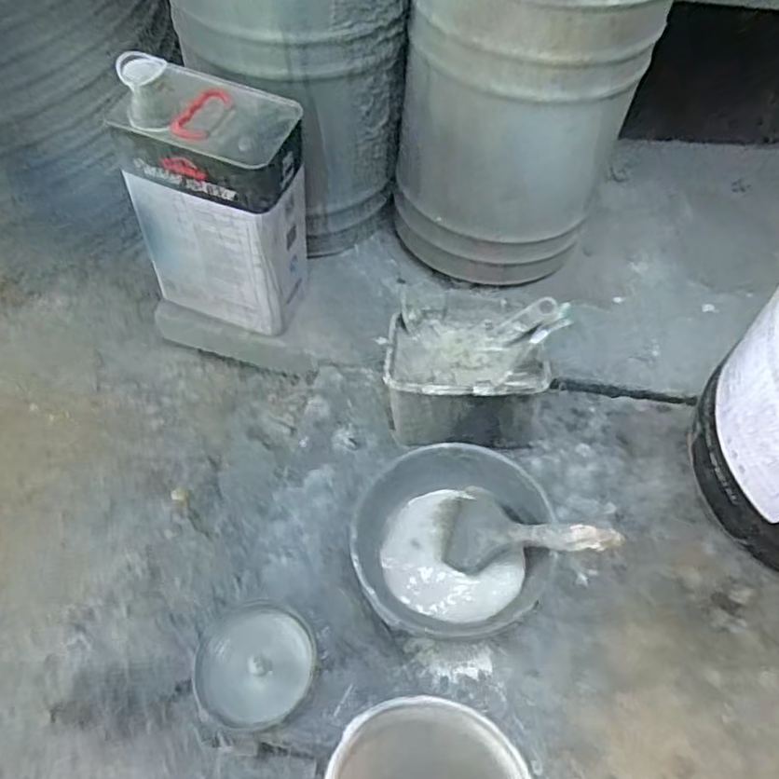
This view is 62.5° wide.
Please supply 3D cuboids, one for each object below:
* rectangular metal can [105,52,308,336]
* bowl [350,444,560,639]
[{"bbox_3d":[-0.183,-0.203,0.699,0.185,0.288,0.106,14,55,13],"label":"rectangular metal can"},{"bbox_3d":[0.054,0.136,0.581,0.171,0.079,0.156,-1,53,2],"label":"bowl"}]

